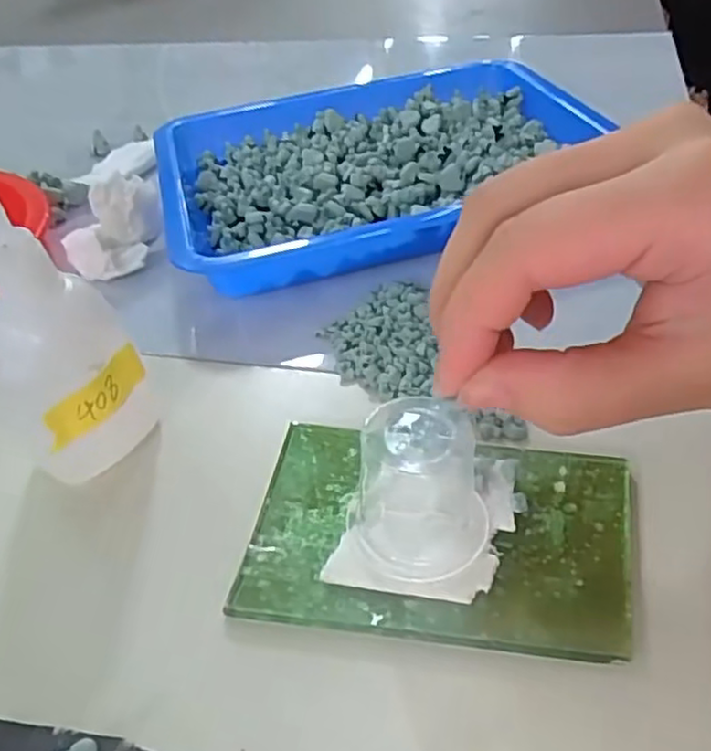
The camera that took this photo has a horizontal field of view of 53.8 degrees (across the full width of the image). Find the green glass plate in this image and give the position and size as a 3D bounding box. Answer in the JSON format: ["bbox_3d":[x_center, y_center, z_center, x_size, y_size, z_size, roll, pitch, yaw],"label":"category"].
[{"bbox_3d":[0.023,0.043,0.198,0.103,0.008,0.067,4,42,11],"label":"green glass plate"}]

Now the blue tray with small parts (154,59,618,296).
[{"bbox_3d":[0.010,-0.109,0.357,0.214,0.027,0.159,-13,42,-7],"label":"blue tray with small parts"}]

